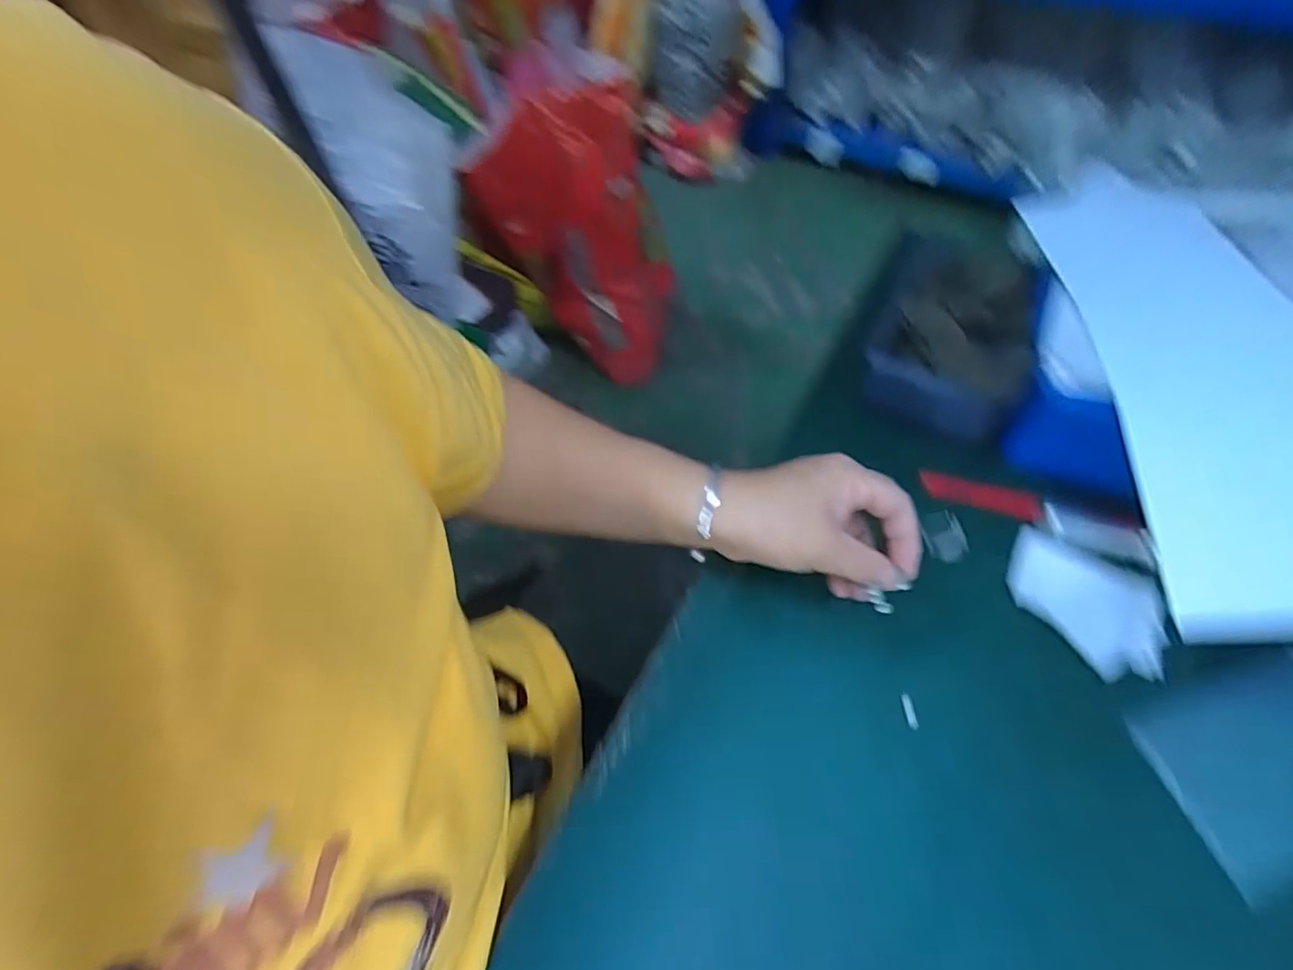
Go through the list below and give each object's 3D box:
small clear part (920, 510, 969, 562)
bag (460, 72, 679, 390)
[{"bbox_3d":[0.194,0.032,0.375,0.021,0.014,0.033,-6,57,0],"label":"small clear part"},{"bbox_3d":[-0.152,-0.531,1.291,0.382,0.585,0.130,15,59,13],"label":"bag"}]

